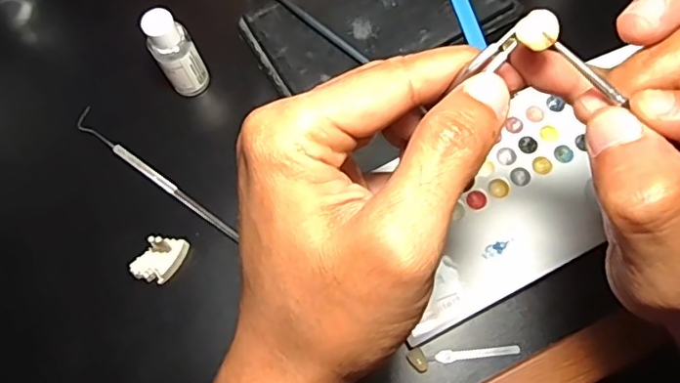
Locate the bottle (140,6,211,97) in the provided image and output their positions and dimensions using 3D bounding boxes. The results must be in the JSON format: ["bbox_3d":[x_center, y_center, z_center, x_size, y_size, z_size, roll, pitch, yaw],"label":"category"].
[{"bbox_3d":[-0.092,-0.078,0.321,0.023,0.058,0.020,-33,73,-8],"label":"bottle"}]

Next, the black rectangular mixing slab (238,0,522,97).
[{"bbox_3d":[0.024,-0.108,0.348,0.152,0.016,0.084,-30,73,-8],"label":"black rectangular mixing slab"}]

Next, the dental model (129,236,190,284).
[{"bbox_3d":[-0.097,0.034,0.299,0.019,0.025,0.030,38,77,13],"label":"dental model"}]

